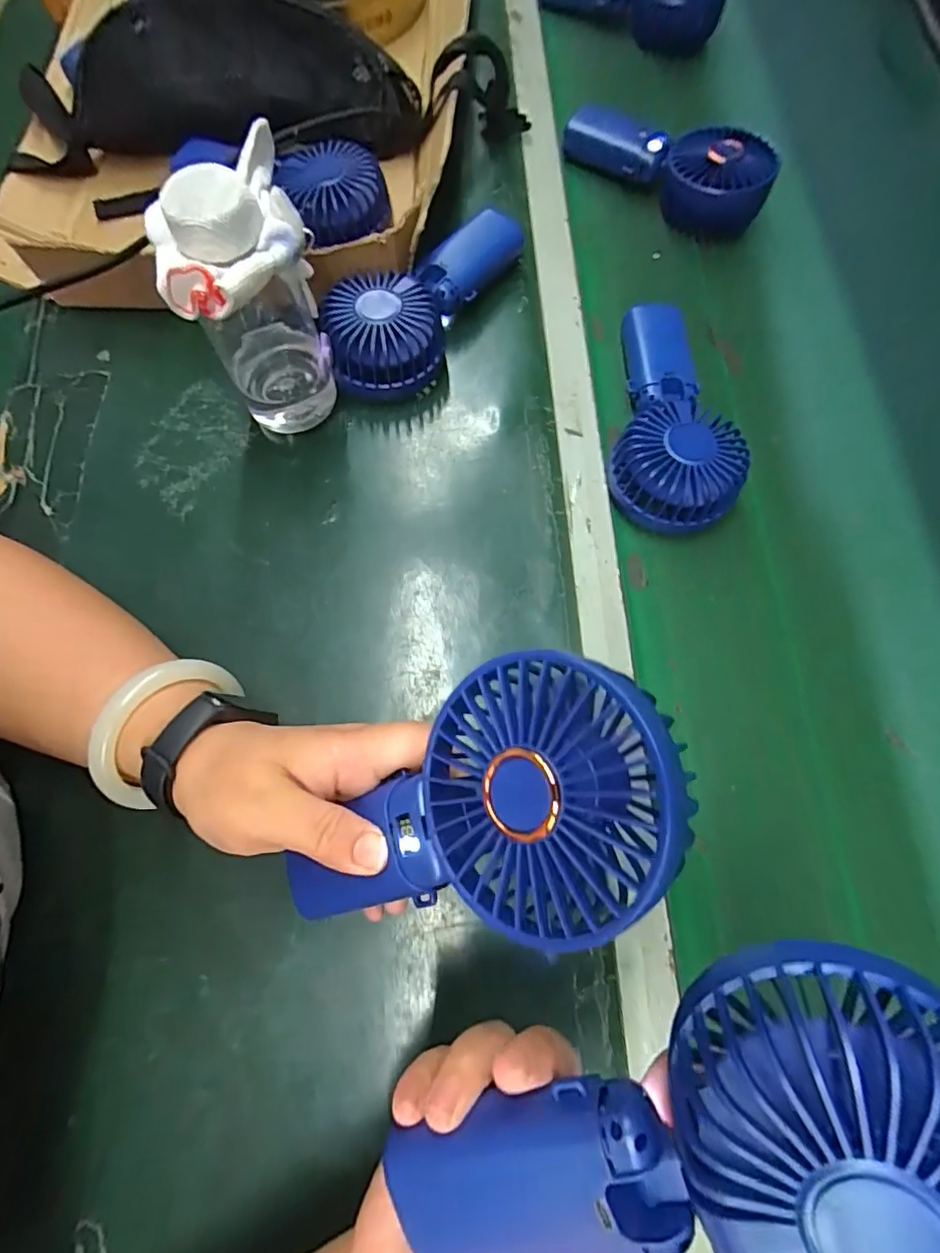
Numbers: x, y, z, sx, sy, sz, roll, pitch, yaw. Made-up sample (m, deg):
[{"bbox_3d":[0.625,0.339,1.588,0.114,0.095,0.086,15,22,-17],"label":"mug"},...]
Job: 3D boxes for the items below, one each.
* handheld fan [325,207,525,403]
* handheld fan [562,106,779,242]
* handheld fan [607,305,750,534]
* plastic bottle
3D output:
[{"bbox_3d":[-0.035,-0.247,0.404,0.077,0.050,0.186,29,74,9],"label":"handheld fan"},{"bbox_3d":[0.167,-0.402,0.474,0.184,0.049,0.062,31,73,8],"label":"handheld fan"},{"bbox_3d":[0.146,-0.150,0.391,0.083,0.050,0.170,6,71,0],"label":"handheld fan"},{"bbox_3d":[-0.130,-0.196,0.336,0.082,0.150,0.102,-24,73,-7],"label":"plastic bottle"}]

